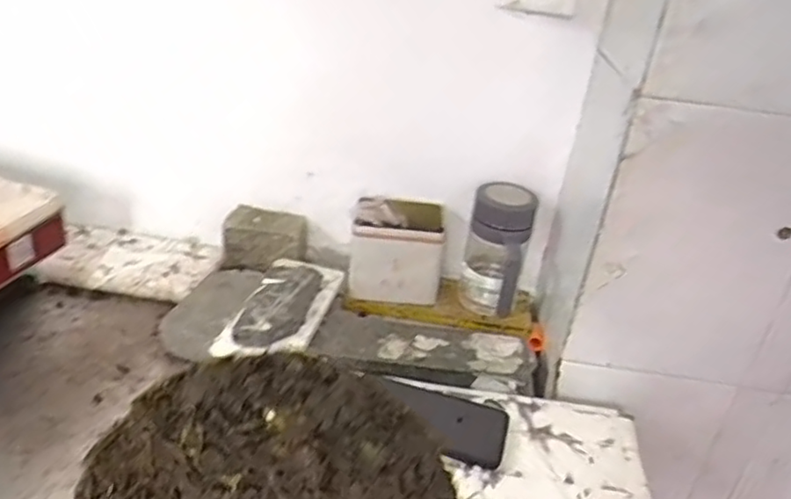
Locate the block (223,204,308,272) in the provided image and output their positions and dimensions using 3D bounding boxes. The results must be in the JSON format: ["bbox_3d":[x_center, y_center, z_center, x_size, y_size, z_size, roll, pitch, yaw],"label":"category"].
[{"bbox_3d":[-0.177,-0.015,0.901,0.106,0.066,0.058,6,30,-1],"label":"block"}]

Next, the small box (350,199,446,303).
[{"bbox_3d":[0.002,-0.004,0.853,0.114,0.101,0.077,6,30,-1],"label":"small box"}]

